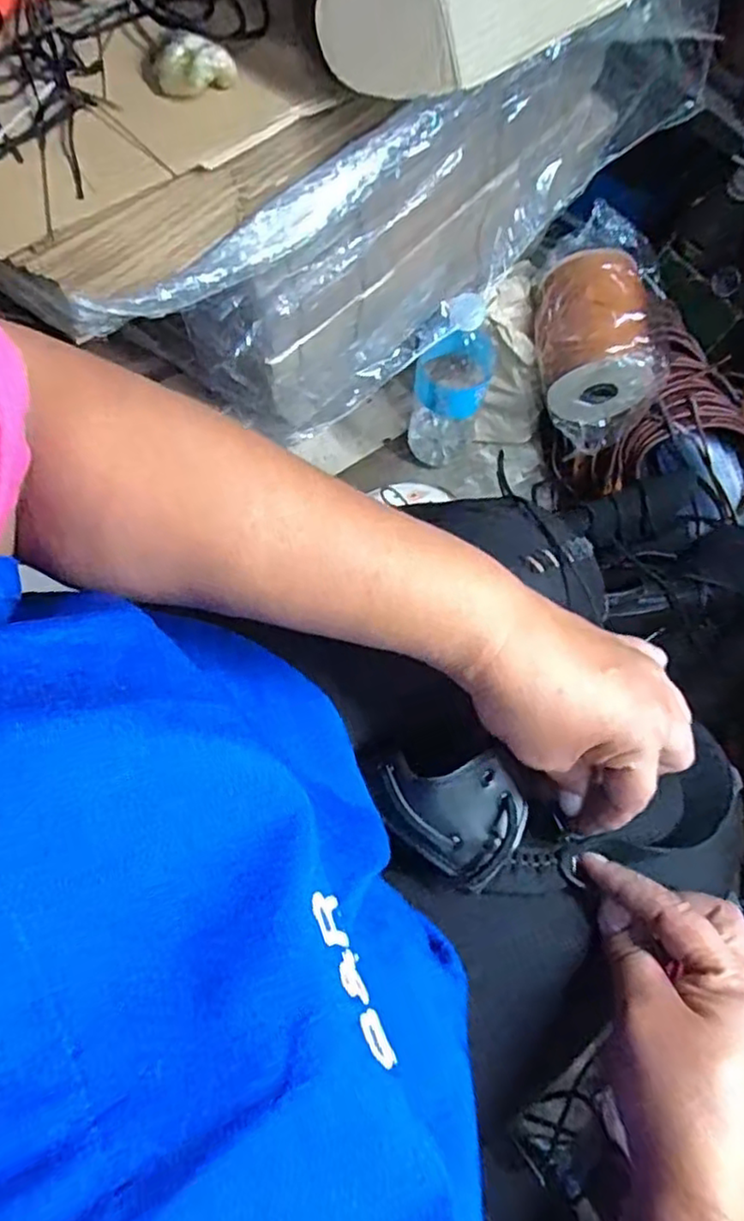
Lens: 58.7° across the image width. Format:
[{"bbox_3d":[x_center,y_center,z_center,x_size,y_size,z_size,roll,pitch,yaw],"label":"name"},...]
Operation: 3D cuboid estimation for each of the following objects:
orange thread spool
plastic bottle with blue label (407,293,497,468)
[{"bbox_3d":[0.230,-0.287,0.692,0.105,0.104,0.159,-1,78,-1],"label":"orange thread spool"},{"bbox_3d":[0.085,-0.244,0.710,0.073,0.270,0.080,0,78,-1],"label":"plastic bottle with blue label"}]

